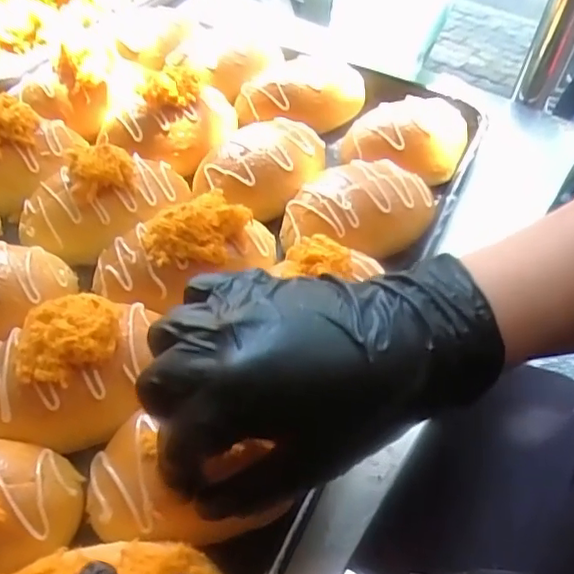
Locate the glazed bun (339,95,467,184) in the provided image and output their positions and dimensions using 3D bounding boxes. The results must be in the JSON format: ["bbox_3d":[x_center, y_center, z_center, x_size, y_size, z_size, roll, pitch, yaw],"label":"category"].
[{"bbox_3d":[0.111,-0.132,0.519,0.125,0.040,0.087,-16,52,-18],"label":"glazed bun"}]

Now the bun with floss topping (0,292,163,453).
[{"bbox_3d":[-0.128,0.040,0.332,0.101,0.051,0.083,-7,50,-10],"label":"bun with floss topping"}]

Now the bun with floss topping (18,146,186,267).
[{"bbox_3d":[-0.132,-0.072,0.431,0.129,0.057,0.069,-21,54,-21],"label":"bun with floss topping"}]

